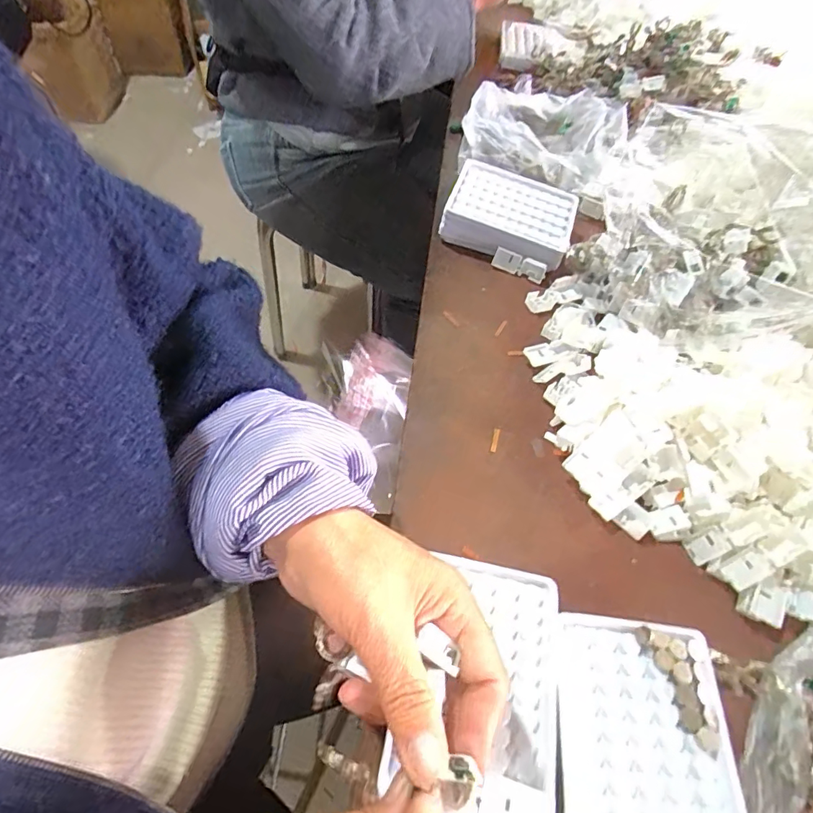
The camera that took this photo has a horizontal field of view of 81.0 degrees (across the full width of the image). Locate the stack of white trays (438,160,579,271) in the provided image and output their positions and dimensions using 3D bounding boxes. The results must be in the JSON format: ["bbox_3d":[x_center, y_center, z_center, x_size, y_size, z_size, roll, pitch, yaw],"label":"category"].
[{"bbox_3d":[0.112,-0.205,0.515,0.132,0.041,0.100,20,57,11],"label":"stack of white trays"}]

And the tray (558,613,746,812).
[{"bbox_3d":[0.135,0.193,0.268,0.095,0.014,0.131,7,55,2],"label":"tray"}]

